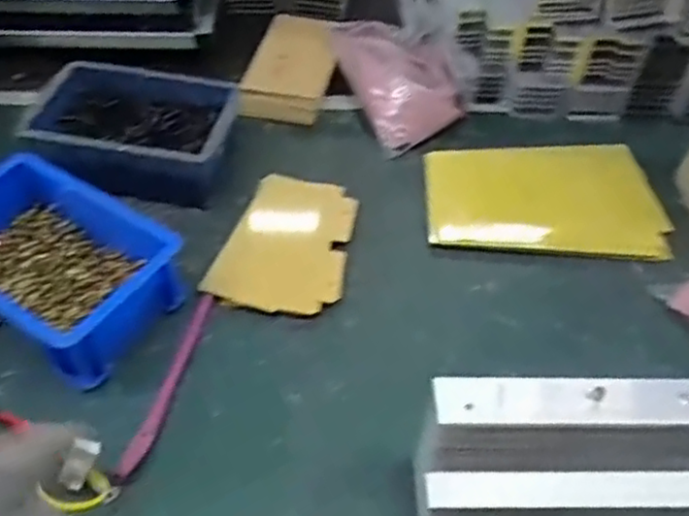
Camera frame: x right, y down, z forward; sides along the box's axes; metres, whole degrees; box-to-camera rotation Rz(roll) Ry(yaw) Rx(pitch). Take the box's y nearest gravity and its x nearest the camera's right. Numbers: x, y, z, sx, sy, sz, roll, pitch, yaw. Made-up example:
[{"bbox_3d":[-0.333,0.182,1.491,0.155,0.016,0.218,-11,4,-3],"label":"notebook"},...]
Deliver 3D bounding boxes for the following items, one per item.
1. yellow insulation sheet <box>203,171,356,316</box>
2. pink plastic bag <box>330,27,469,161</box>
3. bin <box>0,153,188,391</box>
[{"bbox_3d":[-0.039,-0.010,0.477,0.086,0.008,0.120,11,50,9],"label":"yellow insulation sheet"},{"bbox_3d":[0.051,-0.159,0.580,0.086,0.039,0.138,-16,54,-15],"label":"pink plastic bag"},{"bbox_3d":[-0.184,0.003,0.425,0.143,0.050,0.095,28,55,19],"label":"bin"}]

